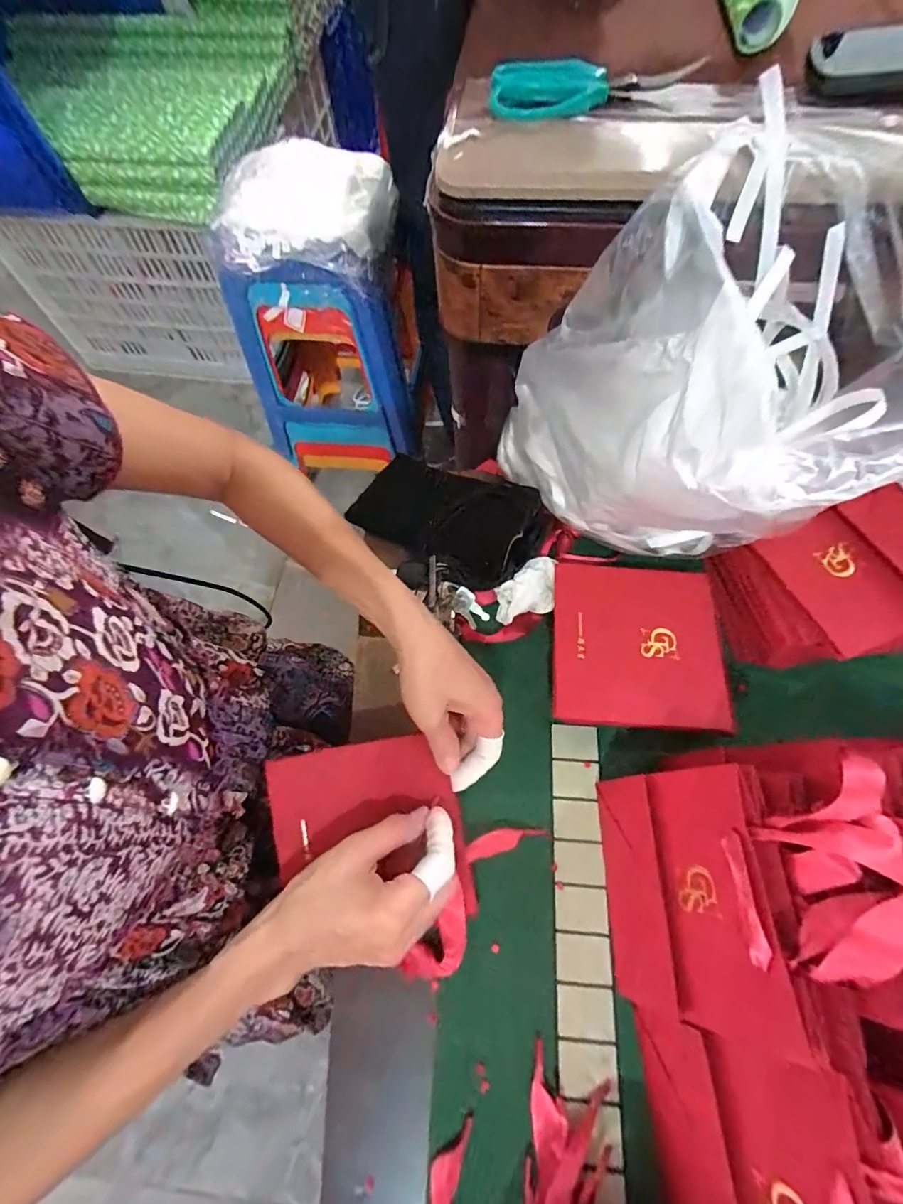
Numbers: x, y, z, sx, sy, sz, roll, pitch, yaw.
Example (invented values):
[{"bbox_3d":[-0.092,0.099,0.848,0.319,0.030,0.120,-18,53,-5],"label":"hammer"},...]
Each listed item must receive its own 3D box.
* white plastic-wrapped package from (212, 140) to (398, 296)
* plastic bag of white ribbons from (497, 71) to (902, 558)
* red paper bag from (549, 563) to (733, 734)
[{"bbox_3d":[-0.229,-0.641,0.767,0.276,0.074,0.233,8,66,7],"label":"white plastic-wrapped package"},{"bbox_3d":[0.204,-0.145,0.332,0.276,0.235,0.230,-19,65,-6],"label":"plastic bag of white ribbons"},{"bbox_3d":[0.163,0.044,0.426,0.146,0.053,0.141,6,66,6],"label":"red paper bag"}]

